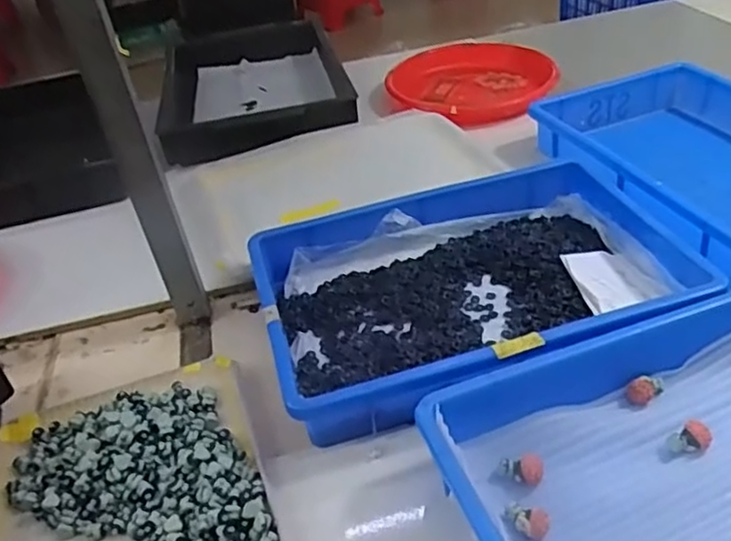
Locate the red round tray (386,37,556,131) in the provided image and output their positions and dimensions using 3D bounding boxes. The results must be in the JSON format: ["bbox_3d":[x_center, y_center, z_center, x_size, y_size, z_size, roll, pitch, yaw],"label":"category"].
[{"bbox_3d":[0.150,-0.290,1.037,0.233,0.048,0.224,-6,37,4],"label":"red round tray"}]

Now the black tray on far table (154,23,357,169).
[{"bbox_3d":[-0.179,-0.297,1.081,0.273,0.072,0.409,-12,39,-5],"label":"black tray on far table"}]

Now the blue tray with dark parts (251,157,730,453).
[{"bbox_3d":[0.091,0.006,0.607,0.365,0.050,0.250,-15,40,-9],"label":"blue tray with dark parts"}]

